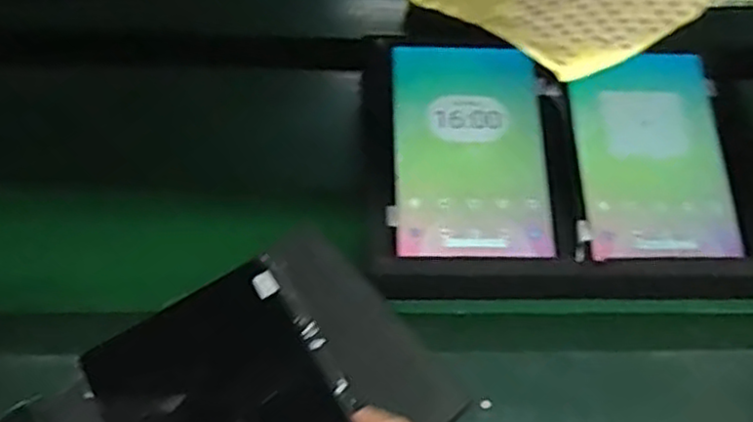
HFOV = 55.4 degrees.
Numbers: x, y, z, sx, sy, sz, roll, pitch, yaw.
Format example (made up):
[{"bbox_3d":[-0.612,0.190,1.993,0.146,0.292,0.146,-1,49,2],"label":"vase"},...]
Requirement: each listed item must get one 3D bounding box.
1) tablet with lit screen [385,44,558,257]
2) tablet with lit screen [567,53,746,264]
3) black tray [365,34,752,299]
[{"bbox_3d":[0.093,-0.062,0.716,0.153,0.012,0.239,2,66,-6],"label":"tablet with lit screen"},{"bbox_3d":[0.278,-0.055,0.726,0.149,0.012,0.238,0,64,1],"label":"tablet with lit screen"},{"bbox_3d":[0.189,-0.049,0.737,0.392,0.066,0.281,1,58,-3],"label":"black tray"}]

